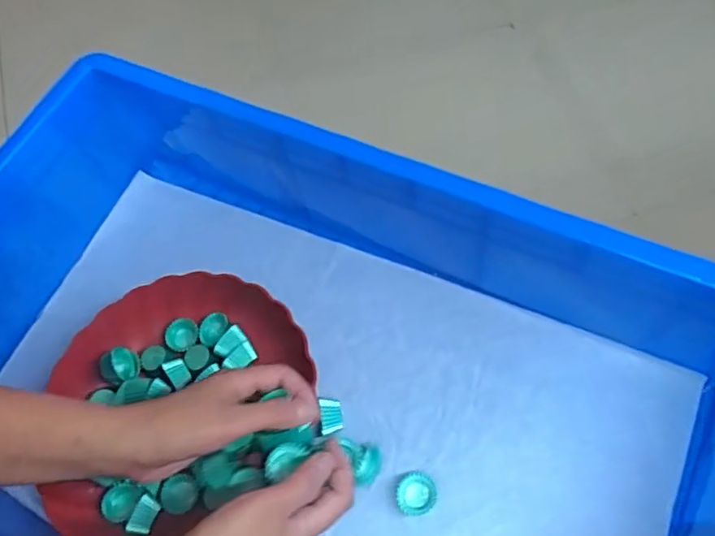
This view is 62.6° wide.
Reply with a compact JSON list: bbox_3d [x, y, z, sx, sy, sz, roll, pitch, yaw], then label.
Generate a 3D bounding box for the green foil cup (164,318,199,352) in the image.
[{"bbox_3d":[-0.164,0.064,0.549,0.031,0.020,0.027,-9,63,-8],"label":"green foil cup"}]

